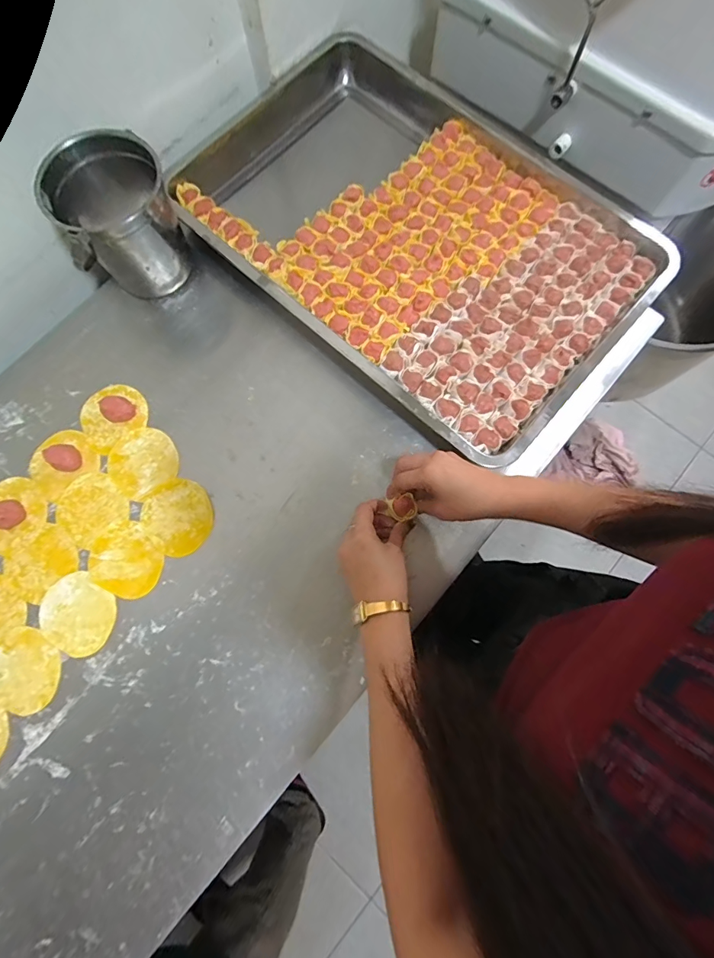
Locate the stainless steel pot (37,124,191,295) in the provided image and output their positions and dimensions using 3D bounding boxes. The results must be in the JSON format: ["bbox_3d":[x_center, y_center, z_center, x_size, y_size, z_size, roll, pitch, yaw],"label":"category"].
[{"bbox_3d":[-0.285,-0.310,0.531,0.143,0.134,0.113,-28,78,-7],"label":"stainless steel pot"}]

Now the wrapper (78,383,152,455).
[{"bbox_3d":[-0.309,-0.084,0.535,0.082,0.024,0.075,-38,79,-9],"label":"wrapper"}]

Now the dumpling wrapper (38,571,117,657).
[{"bbox_3d":[-0.317,0.153,0.489,0.090,0.004,0.076,37,78,11],"label":"dumpling wrapper"}]

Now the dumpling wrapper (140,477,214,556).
[{"bbox_3d":[-0.213,0.045,0.513,0.080,0.004,0.088,0,76,-1],"label":"dumpling wrapper"}]

